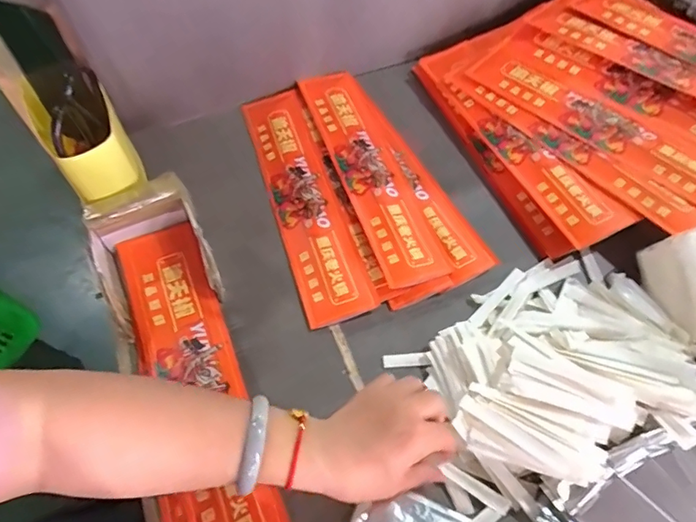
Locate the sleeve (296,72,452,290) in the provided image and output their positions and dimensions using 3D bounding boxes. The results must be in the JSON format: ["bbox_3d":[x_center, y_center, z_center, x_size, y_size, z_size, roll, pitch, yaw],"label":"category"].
[{"bbox_3d":[0.024,-0.116,0.574,0.074,0.011,0.333,-18,61,-9],"label":"sleeve"}]

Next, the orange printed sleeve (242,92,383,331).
[{"bbox_3d":[-0.055,-0.082,0.565,0.076,0.010,0.338,-19,61,-2],"label":"orange printed sleeve"}]

